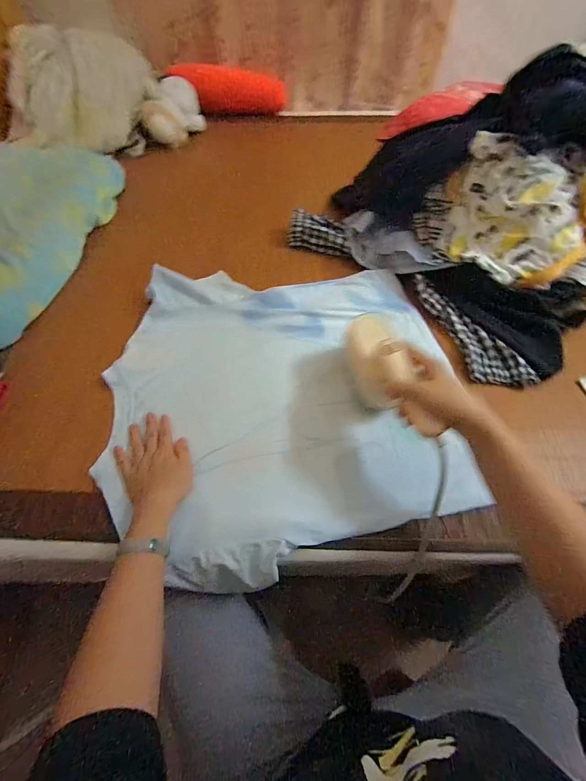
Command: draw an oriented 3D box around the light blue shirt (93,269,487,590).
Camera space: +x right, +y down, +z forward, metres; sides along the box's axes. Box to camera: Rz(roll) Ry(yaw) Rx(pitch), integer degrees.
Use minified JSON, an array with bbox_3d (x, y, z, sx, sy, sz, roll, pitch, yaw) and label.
[{"bbox_3d":[-0.014,0.006,0.511,0.522,0.063,0.519,-1,58,-1],"label":"light blue shirt"}]

